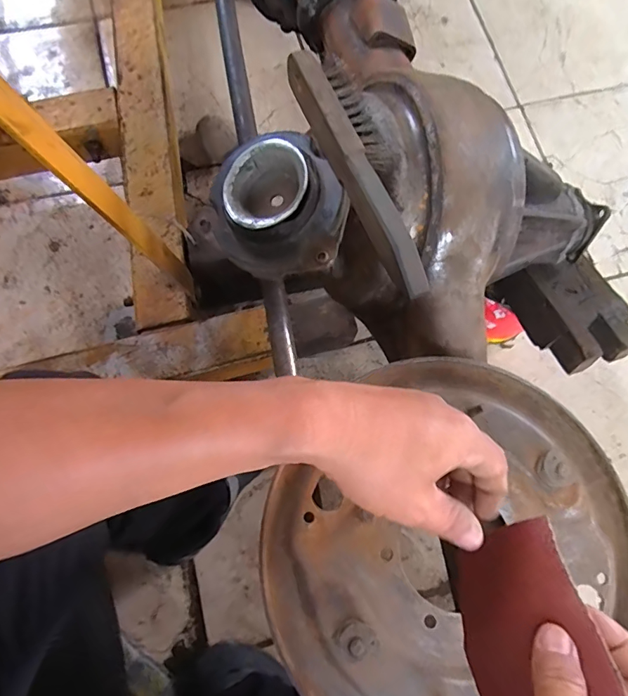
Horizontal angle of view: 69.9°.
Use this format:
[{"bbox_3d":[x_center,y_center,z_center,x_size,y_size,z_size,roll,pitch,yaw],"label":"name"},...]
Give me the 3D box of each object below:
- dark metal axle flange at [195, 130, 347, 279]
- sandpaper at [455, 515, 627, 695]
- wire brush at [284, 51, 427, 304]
[{"bbox_3d":[-0.032,-0.124,0.398,0.120,0.059,0.130,-38,80,-12],"label":"dark metal axle flange"},{"bbox_3d":[0.121,0.161,0.266,0.077,0.005,0.096,-37,50,33],"label":"sandpaper"},{"bbox_3d":[0.043,-0.145,0.355,0.051,0.032,0.219,-22,77,-8],"label":"wire brush"}]

